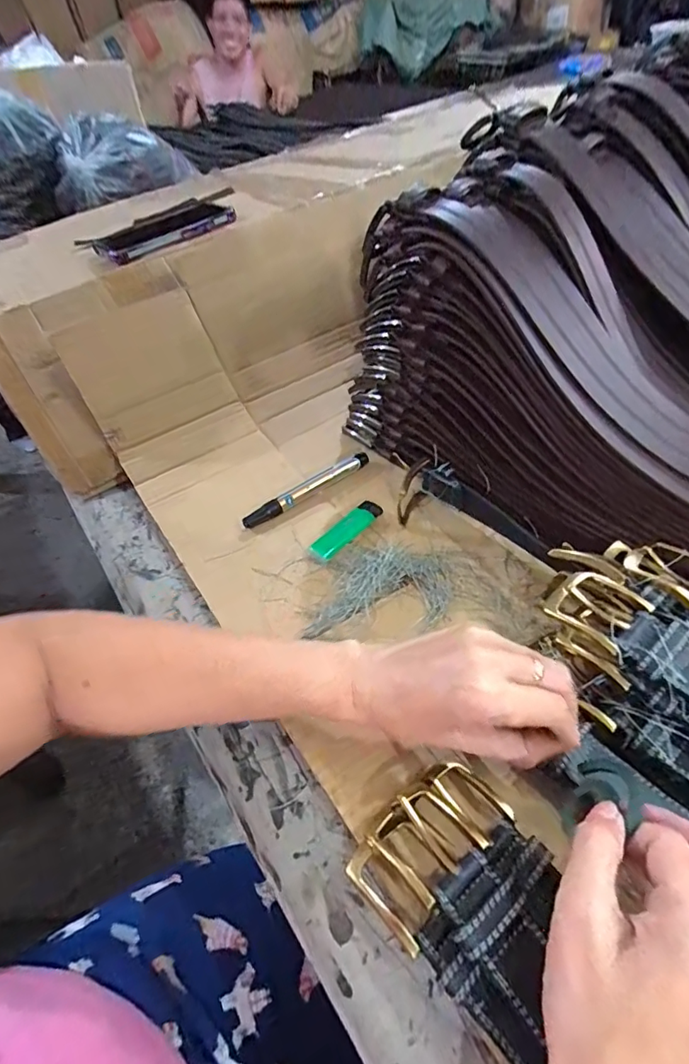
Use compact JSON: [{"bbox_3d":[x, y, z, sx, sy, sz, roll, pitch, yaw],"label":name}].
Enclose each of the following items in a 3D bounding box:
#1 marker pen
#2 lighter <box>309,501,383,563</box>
[{"bbox_3d":[-0.036,-0.042,0.497,0.142,0.016,0.016,-31,52,-21],"label":"marker pen"},{"bbox_3d":[0.002,-0.001,0.460,0.023,0.007,0.084,30,57,29],"label":"lighter"}]

